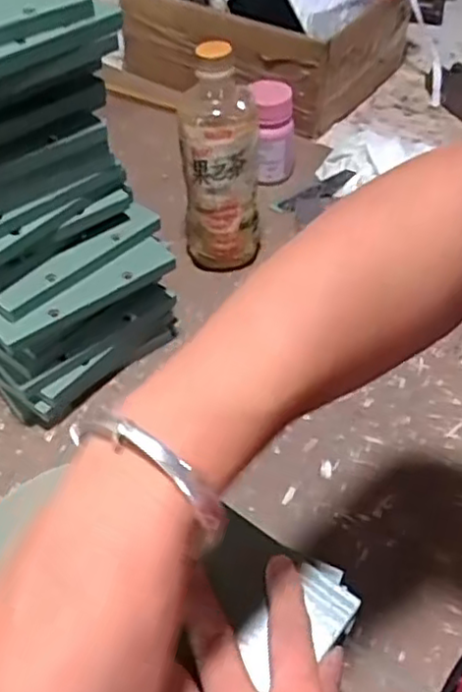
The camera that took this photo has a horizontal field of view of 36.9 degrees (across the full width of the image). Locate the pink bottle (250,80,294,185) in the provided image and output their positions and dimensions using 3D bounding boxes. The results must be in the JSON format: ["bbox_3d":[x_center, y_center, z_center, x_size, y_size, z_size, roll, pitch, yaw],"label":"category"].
[{"bbox_3d":[0.046,-0.237,0.766,0.054,0.095,0.053,-6,49,-5],"label":"pink bottle"}]

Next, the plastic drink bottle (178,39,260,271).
[{"bbox_3d":[-0.008,-0.158,0.626,0.072,0.197,0.063,-8,49,-7],"label":"plastic drink bottle"}]

